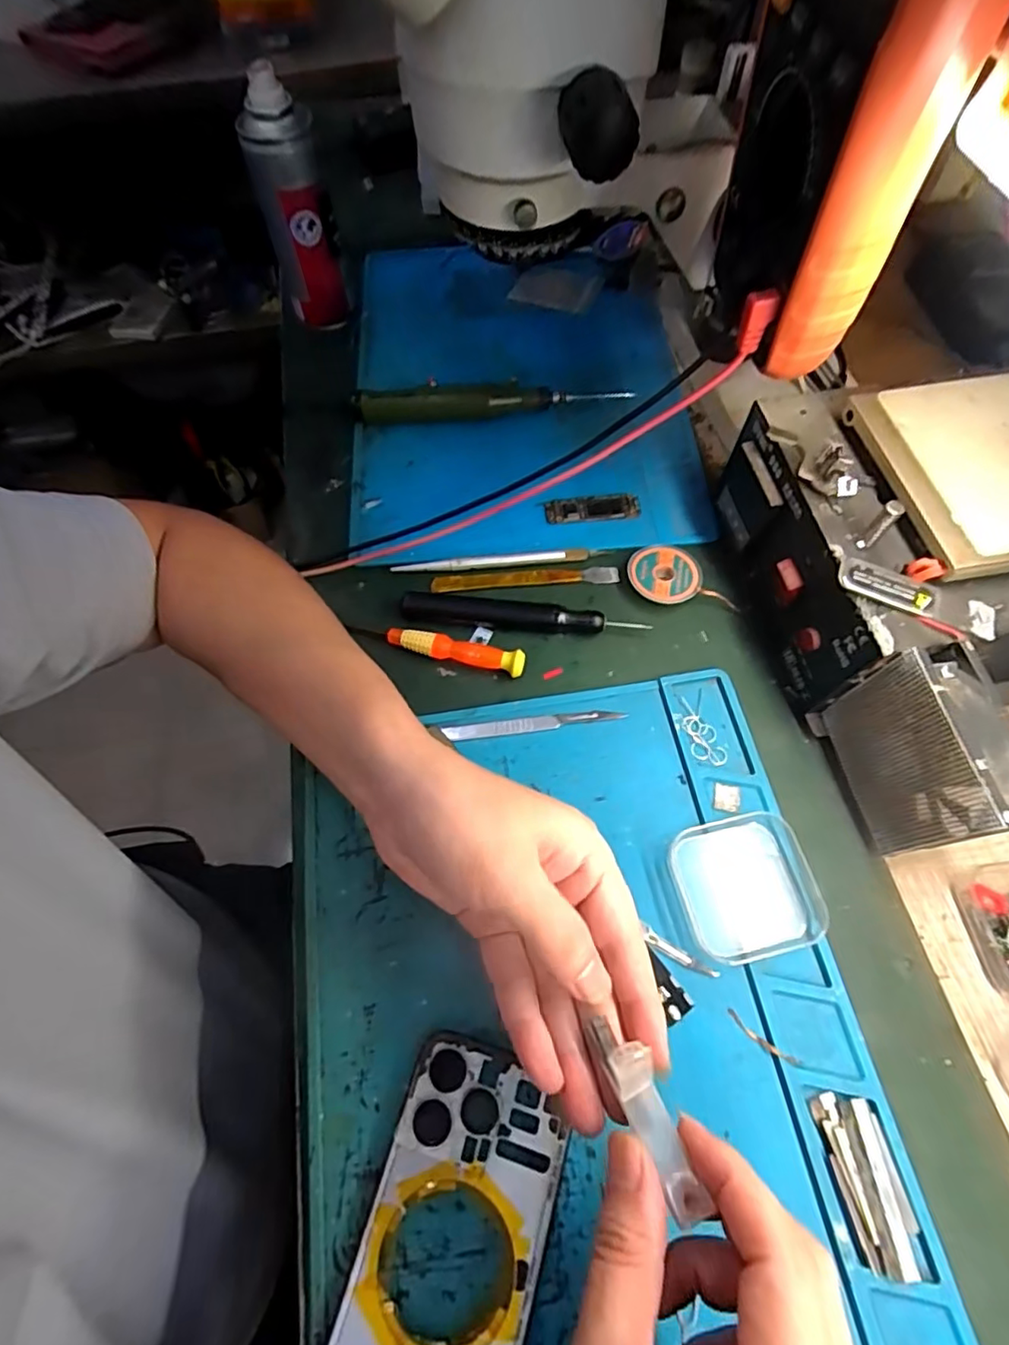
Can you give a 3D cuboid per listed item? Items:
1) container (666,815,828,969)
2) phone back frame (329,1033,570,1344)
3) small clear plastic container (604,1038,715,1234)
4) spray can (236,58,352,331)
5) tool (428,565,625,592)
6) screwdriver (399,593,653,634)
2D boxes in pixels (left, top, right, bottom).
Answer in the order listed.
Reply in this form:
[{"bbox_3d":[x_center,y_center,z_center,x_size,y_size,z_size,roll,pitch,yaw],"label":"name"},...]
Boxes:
[{"bbox_3d":[0.119,0.106,0.292,0.062,0.016,0.063,-12,64,-5],"label":"container"},{"bbox_3d":[-0.022,0.234,0.233,0.070,0.010,0.144,15,65,8],"label":"phone back frame"},{"bbox_3d":[0.052,0.158,0.203,0.014,0.006,0.054,-22,70,-10],"label":"small clear plastic container"},{"bbox_3d":[-0.155,-0.341,0.445,0.047,0.152,0.047,0,63,1],"label":"spray can"},{"bbox_3d":[0.014,-0.061,0.384,0.121,0.007,0.012,-5,63,-2],"label":"tool"},{"bbox_3d":[0.010,-0.035,0.364,0.148,0.011,0.016,5,63,3],"label":"screwdriver"}]

